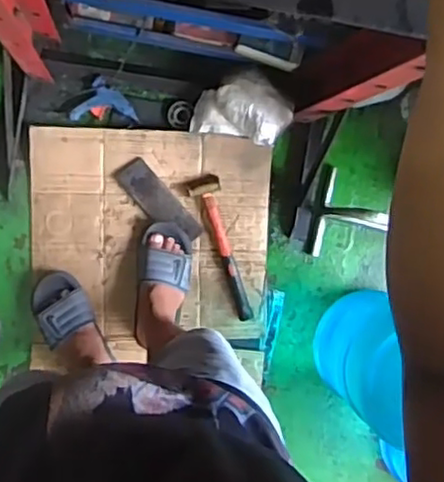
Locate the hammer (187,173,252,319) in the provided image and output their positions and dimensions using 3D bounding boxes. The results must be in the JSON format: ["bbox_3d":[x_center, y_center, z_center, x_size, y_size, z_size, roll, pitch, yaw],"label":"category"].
[{"bbox_3d":[-0.003,0.020,1.452,0.068,0.029,0.319,-15,96,-7],"label":"hammer"}]

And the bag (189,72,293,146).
[{"bbox_3d":[0.047,-0.281,1.402,0.194,0.109,0.140,12,92,-9],"label":"bag"}]

